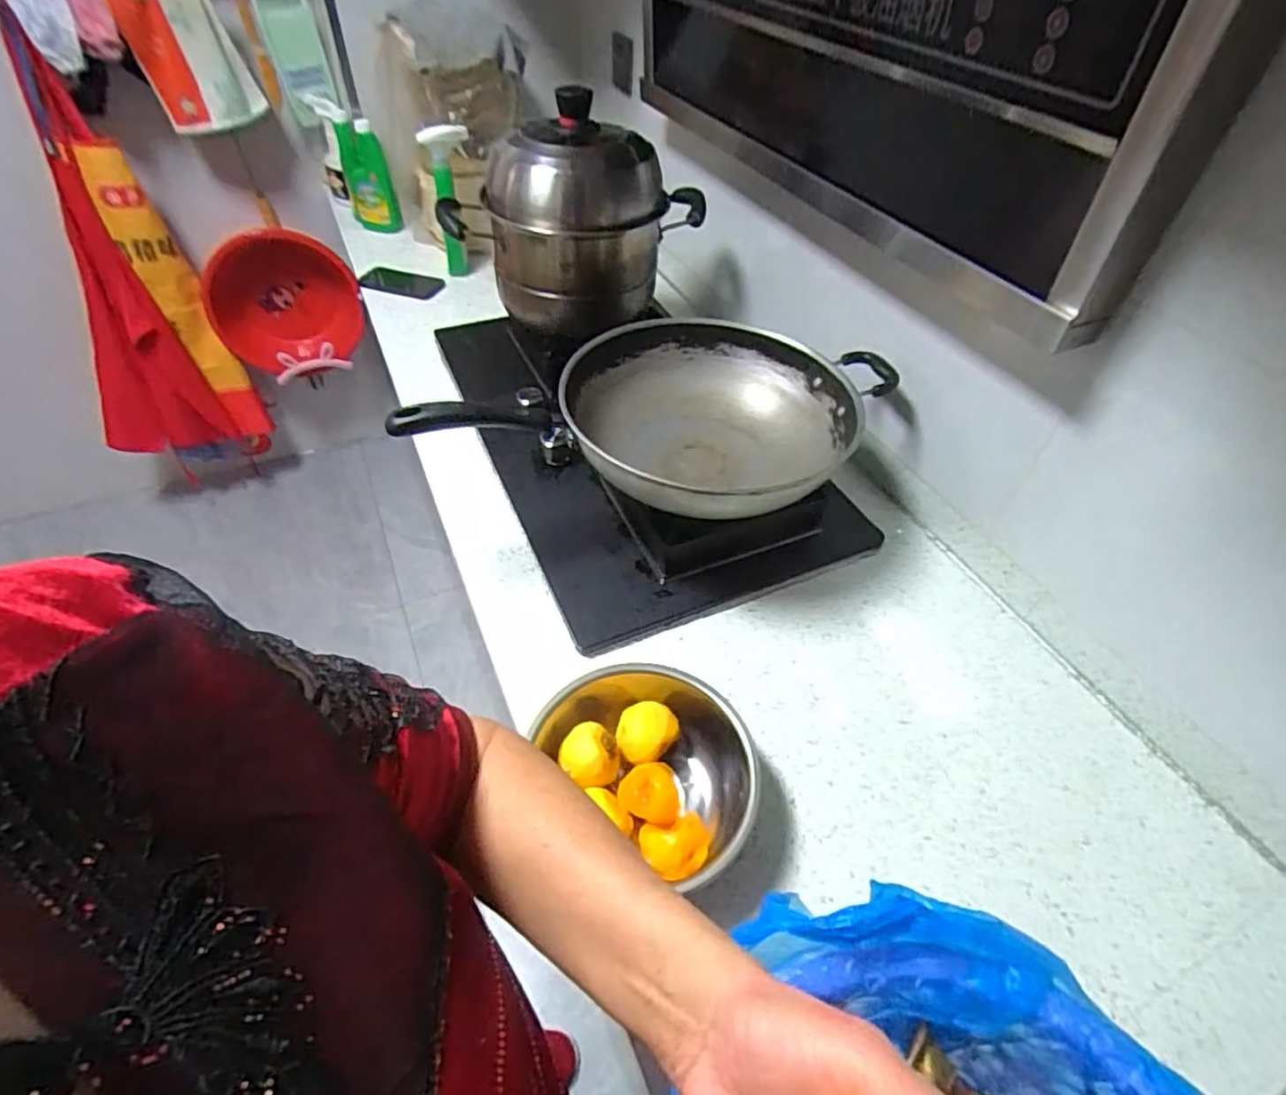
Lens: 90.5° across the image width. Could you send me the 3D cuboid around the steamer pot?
[{"bbox_3d":[-0.100,-0.512,0.995,0.290,0.260,0.305,23,50,18],"label":"steamer pot"}]

